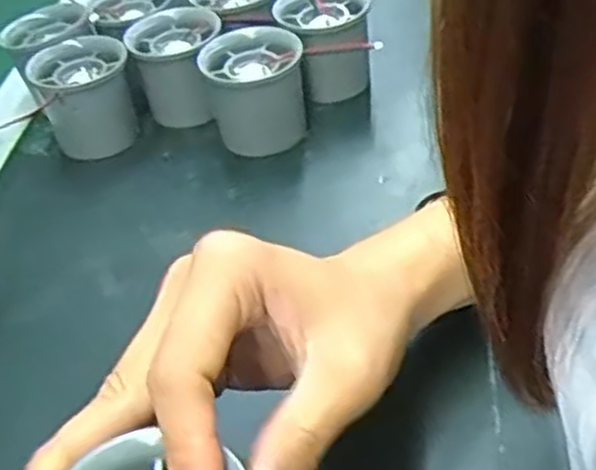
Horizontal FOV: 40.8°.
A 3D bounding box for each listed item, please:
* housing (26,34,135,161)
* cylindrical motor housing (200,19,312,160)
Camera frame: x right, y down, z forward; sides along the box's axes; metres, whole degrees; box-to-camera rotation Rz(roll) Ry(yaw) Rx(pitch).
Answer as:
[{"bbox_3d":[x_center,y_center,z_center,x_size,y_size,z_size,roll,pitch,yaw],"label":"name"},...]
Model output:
[{"bbox_3d":[-0.121,-0.078,0.463,0.051,0.053,0.052,-6,42,5],"label":"housing"},{"bbox_3d":[-0.022,-0.077,0.444,0.053,0.055,0.054,-6,42,5],"label":"cylindrical motor housing"}]

